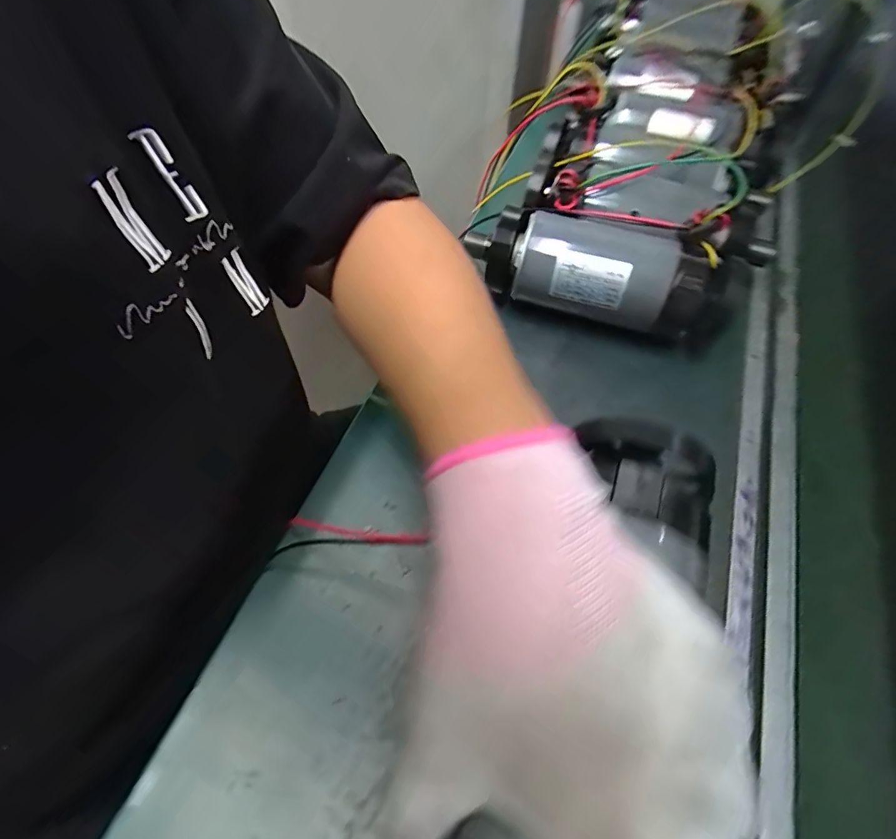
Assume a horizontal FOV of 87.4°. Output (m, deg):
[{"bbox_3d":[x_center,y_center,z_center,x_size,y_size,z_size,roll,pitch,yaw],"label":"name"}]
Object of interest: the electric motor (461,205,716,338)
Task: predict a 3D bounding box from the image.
[{"bbox_3d":[0.120,-0.127,0.412,0.206,0.061,0.062,20,61,10],"label":"electric motor"}]

